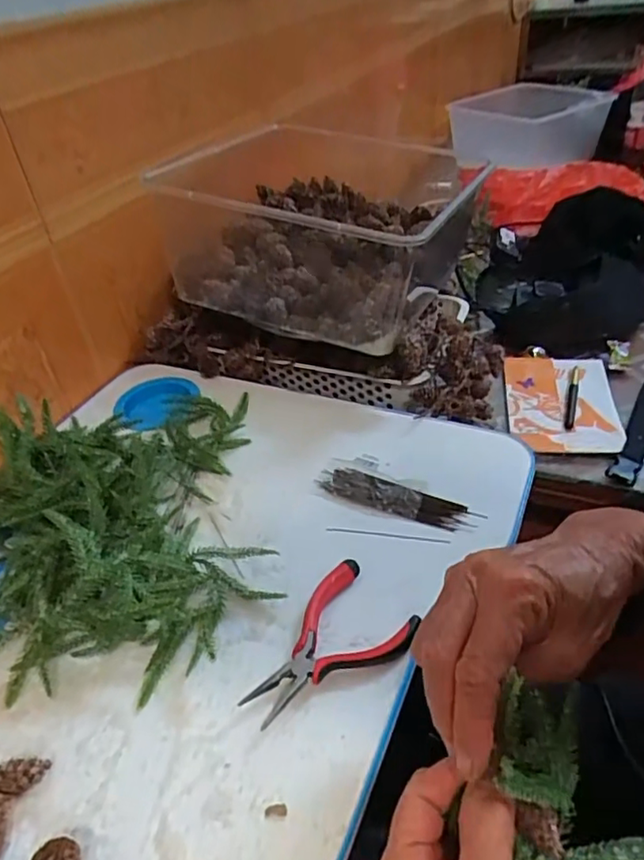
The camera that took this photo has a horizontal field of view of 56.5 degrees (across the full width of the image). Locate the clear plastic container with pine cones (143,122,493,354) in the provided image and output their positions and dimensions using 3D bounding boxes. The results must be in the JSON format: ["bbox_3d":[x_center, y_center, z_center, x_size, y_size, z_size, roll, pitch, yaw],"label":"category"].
[{"bbox_3d":[0.018,-0.223,0.680,0.302,0.135,0.251,17,45,27],"label":"clear plastic container with pine cones"}]

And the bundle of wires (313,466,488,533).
[{"bbox_3d":[0.062,0.058,0.523,0.143,0.010,0.033,14,44,24],"label":"bundle of wires"}]

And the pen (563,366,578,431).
[{"bbox_3d":[0.319,-0.043,0.763,0.011,0.007,0.132,11,42,21],"label":"pen"}]

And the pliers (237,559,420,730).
[{"bbox_3d":[0.001,0.151,0.414,0.123,0.015,0.079,-33,46,-28],"label":"pliers"}]

